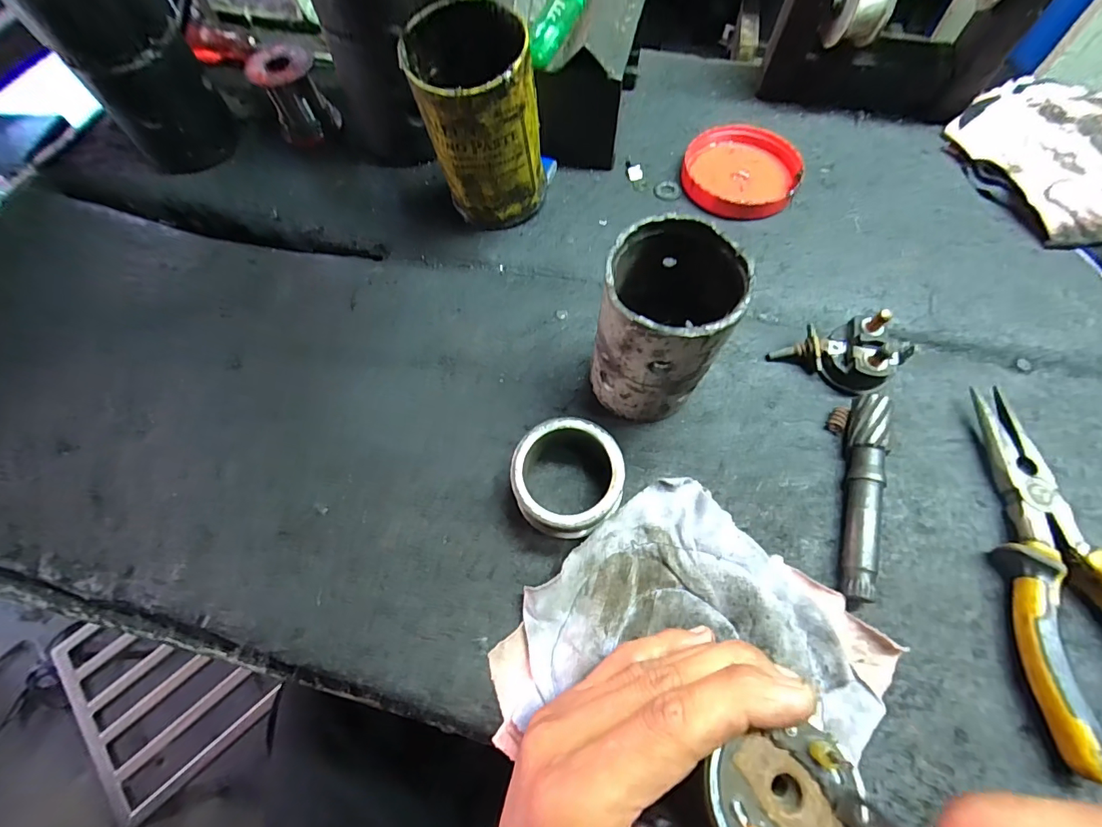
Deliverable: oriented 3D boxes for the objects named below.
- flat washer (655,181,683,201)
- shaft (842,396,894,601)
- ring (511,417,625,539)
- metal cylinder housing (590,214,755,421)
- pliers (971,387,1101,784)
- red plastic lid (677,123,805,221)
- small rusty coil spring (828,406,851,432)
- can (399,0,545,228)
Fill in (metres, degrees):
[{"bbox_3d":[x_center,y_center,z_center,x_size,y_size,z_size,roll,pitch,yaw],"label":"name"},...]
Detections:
[{"bbox_3d":[0.094,-0.180,0.372,0.021,0.004,0.021,8,65,5],"label":"flat washer"},{"bbox_3d":[0.180,0.044,0.263,0.022,0.020,0.117,13,66,7],"label":"shaft"},{"bbox_3d":[0.010,0.037,0.266,0.061,0.037,0.061,0,65,1],"label":"ring"},{"bbox_3d":[0.059,-0.044,0.258,0.061,0.111,0.066,16,66,9],"label":"metal cylinder housing"},{"bbox_3d":[0.259,0.073,0.239,0.060,0.026,0.185,1,65,2],"label":"pliers"},{"bbox_3d":[0.150,-0.189,0.371,0.088,0.020,0.085,0,65,1],"label":"red plastic lid"},{"bbox_3d":[0.178,0.003,0.289,0.008,0.010,0.015,22,70,10],"label":"small rusty coil spring"},{"bbox_3d":[-0.045,-0.188,0.317,0.071,0.124,0.067,0,65,1],"label":"can"}]

